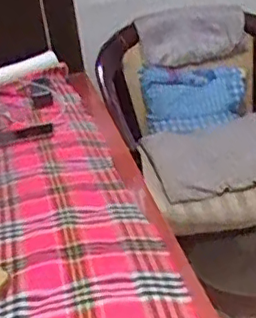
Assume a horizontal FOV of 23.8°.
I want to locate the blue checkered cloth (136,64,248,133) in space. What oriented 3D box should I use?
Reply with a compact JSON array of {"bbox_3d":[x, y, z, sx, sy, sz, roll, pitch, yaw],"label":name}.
[{"bbox_3d":[0.212,-0.196,1.906,0.331,0.204,0.047,0,-22,-16],"label":"blue checkered cloth"}]

